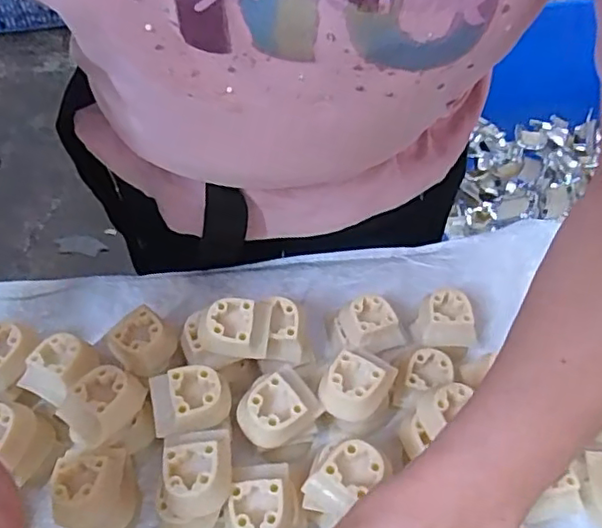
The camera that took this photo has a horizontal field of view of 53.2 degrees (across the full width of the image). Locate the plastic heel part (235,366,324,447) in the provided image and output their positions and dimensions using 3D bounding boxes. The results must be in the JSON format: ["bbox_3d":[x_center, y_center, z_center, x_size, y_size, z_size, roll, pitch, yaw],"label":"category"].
[{"bbox_3d":[-0.015,0.087,0.362,0.047,0.022,0.034,-33,60,-23],"label":"plastic heel part"}]

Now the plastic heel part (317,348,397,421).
[{"bbox_3d":[0.035,0.080,0.377,0.042,0.037,0.044,20,55,14],"label":"plastic heel part"}]

